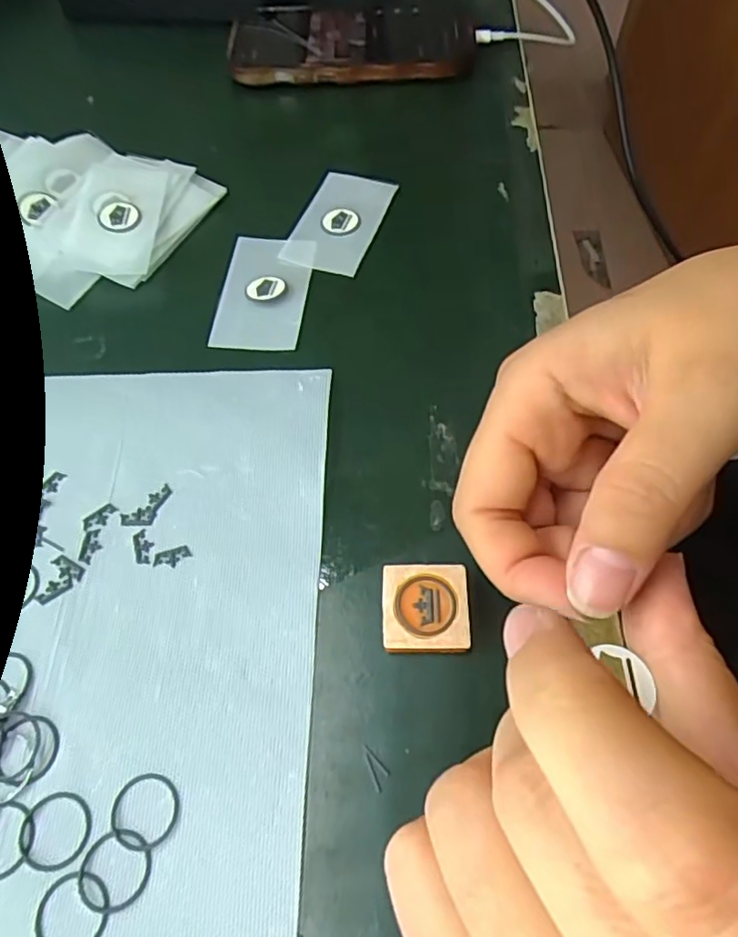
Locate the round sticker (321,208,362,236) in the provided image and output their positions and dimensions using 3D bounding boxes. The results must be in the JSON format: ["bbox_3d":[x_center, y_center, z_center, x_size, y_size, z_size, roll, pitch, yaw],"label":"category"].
[{"bbox_3d":[-0.014,-0.127,0.313,0.020,0.004,0.021,-1,61,1],"label":"round sticker"}]

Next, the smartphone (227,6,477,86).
[{"bbox_3d":[-0.011,-0.274,0.387,0.150,0.011,0.082,-3,61,0],"label":"smartphone"}]

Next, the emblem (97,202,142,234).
[{"bbox_3d":[-0.125,-0.126,0.304,0.020,0.004,0.019,-1,61,1],"label":"emblem"}]

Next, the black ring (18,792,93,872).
[{"bbox_3d":[-0.095,0.109,0.182,0.021,0.004,0.020,-1,61,1],"label":"black ring"}]

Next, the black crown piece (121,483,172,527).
[{"bbox_3d":[-0.085,0.015,0.236,0.022,0.004,0.010,-37,67,-17],"label":"black crown piece"}]

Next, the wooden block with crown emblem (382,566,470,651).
[{"bbox_3d":[0.020,0.049,0.211,0.029,0.007,0.030,0,61,1],"label":"wooden block with crown emblem"}]

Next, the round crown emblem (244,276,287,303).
[{"bbox_3d":[-0.049,-0.086,0.289,0.019,0.004,0.017,-19,62,-9],"label":"round crown emblem"}]

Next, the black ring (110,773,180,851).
[{"bbox_3d":[-0.069,0.104,0.184,0.021,0.004,0.020,-1,61,1],"label":"black ring"}]

